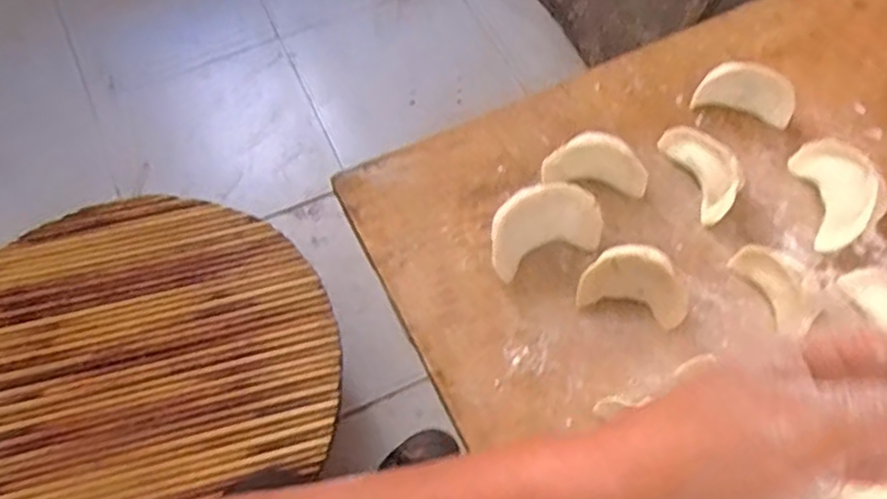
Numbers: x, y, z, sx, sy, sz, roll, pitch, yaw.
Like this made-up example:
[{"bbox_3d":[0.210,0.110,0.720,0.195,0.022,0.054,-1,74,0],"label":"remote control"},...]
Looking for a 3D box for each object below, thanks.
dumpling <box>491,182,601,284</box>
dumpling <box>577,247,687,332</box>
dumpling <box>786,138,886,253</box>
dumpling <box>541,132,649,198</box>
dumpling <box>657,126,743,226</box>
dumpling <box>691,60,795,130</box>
[{"bbox_3d":[0.055,-0.015,0.410,0.065,0.030,0.036,-20,66,-10],"label":"dumpling"},{"bbox_3d":[0.105,0.018,0.396,0.056,0.027,0.032,13,64,6],"label":"dumpling"},{"bbox_3d":[0.229,-0.036,0.421,0.028,0.032,0.066,-6,64,-3],"label":"dumpling"},{"bbox_3d":[0.091,-0.051,0.431,0.061,0.027,0.022,9,64,4],"label":"dumpling"},{"bbox_3d":[0.155,-0.049,0.433,0.023,0.028,0.061,-21,66,-10],"label":"dumpling"},{"bbox_3d":[0.188,-0.097,0.451,0.059,0.025,0.024,14,65,7],"label":"dumpling"}]

